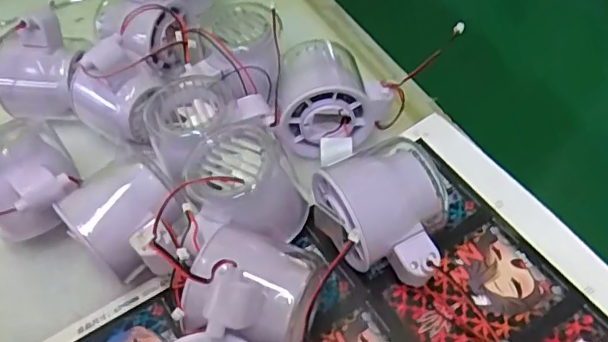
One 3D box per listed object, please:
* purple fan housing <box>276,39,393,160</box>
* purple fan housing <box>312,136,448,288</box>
[{"bbox_3d":[0.021,-0.050,0.374,0.069,0.050,0.064,5,49,9],"label":"purple fan housing"},{"bbox_3d":[0.044,0.028,0.315,0.066,0.054,0.075,-13,49,-6],"label":"purple fan housing"}]

